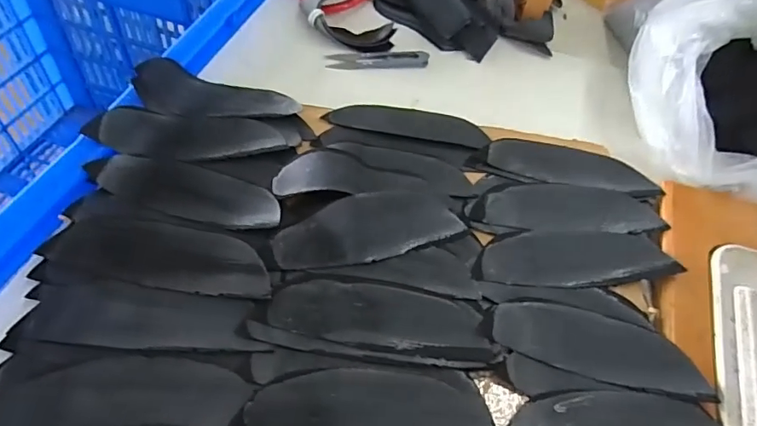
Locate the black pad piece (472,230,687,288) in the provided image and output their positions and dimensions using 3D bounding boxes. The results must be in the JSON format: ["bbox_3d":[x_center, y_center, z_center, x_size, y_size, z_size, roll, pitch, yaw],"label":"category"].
[{"bbox_3d":[0.140,0.031,0.354,0.145,0.009,0.045,0,52,-8],"label":"black pad piece"}]

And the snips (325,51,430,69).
[{"bbox_3d":[0.000,-0.152,0.492,0.100,0.007,0.026,-2,52,-9],"label":"snips"}]

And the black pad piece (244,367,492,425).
[{"bbox_3d":[-0.004,0.114,0.279,0.133,0.014,0.048,6,52,-3],"label":"black pad piece"}]

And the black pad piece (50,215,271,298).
[{"bbox_3d":[-0.139,0.028,0.321,0.138,0.013,0.045,9,52,0],"label":"black pad piece"}]

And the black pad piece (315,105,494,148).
[{"bbox_3d":[0.026,-0.081,0.430,0.137,0.011,0.051,10,52,0],"label":"black pad piece"}]

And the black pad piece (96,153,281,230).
[{"bbox_3d":[-0.130,-0.018,0.347,0.129,0.014,0.046,16,52,5],"label":"black pad piece"}]

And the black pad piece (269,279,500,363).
[{"bbox_3d":[0.004,0.064,0.311,0.137,0.012,0.042,9,52,-1],"label":"black pad piece"}]

